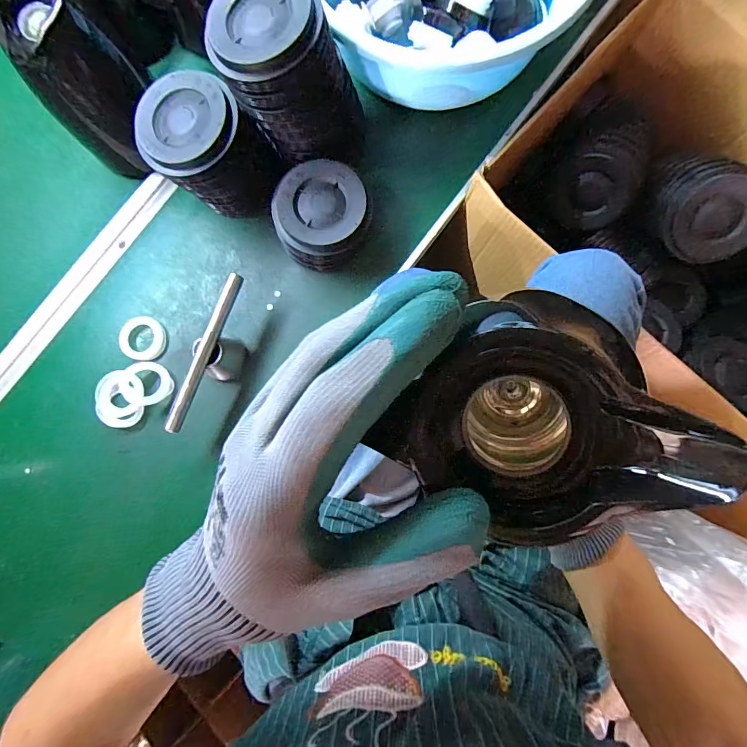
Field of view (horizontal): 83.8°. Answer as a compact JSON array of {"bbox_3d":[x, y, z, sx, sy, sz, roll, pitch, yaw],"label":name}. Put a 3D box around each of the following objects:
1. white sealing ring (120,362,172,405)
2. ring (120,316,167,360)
[{"bbox_3d":[-0.294,0.012,0.541,0.057,0.010,0.054,2,83,-20],"label":"white sealing ring"},{"bbox_3d":[-0.308,-0.047,0.555,0.057,0.011,0.059,0,83,3],"label":"ring"}]

